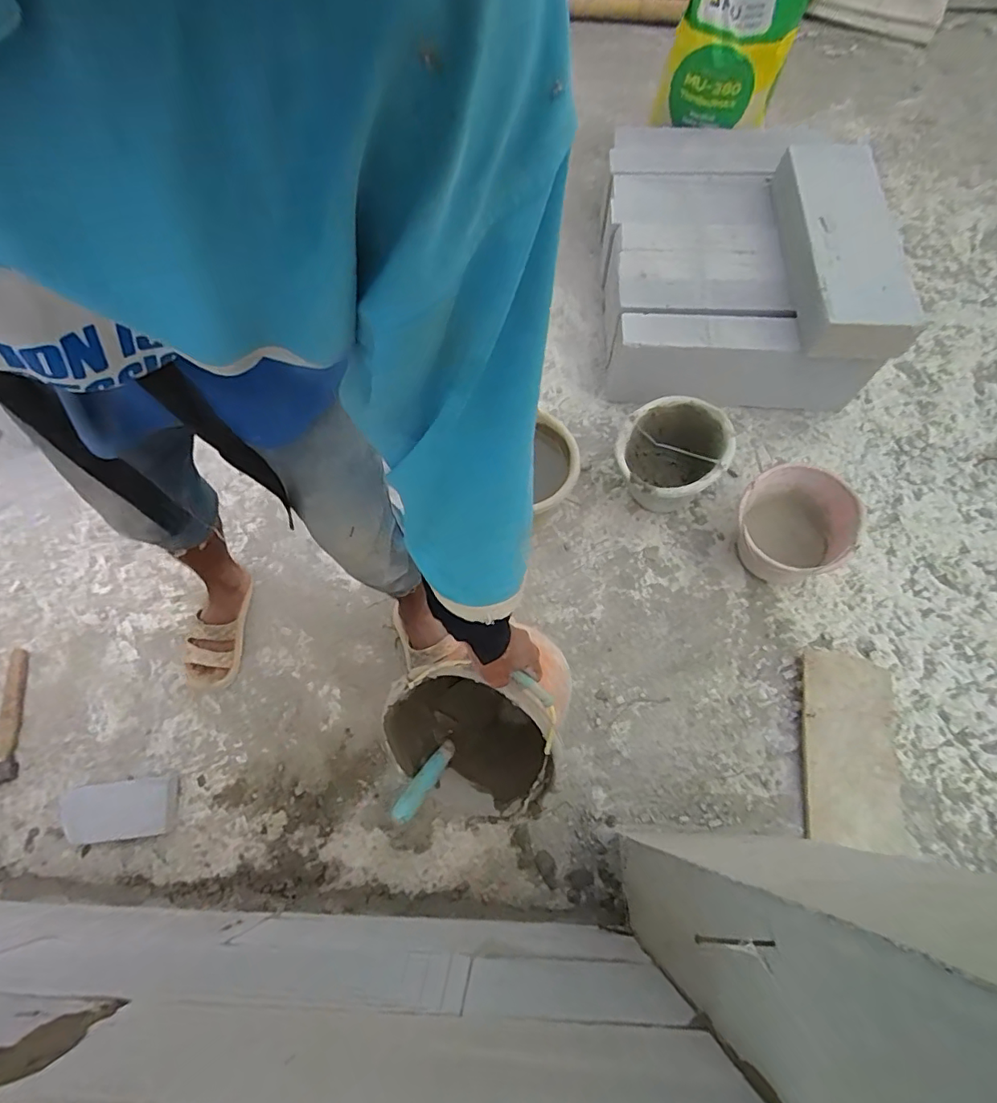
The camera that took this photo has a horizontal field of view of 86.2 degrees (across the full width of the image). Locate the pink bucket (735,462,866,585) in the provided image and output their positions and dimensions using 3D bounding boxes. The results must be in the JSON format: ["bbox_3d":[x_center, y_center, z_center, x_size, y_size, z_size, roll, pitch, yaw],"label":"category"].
[{"bbox_3d":[0.608,-0.043,1.129,0.212,0.173,0.244,38,72,16],"label":"pink bucket"}]

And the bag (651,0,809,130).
[{"bbox_3d":[0.587,-1.297,1.341,0.299,0.315,0.247,10,67,6],"label":"bag"}]

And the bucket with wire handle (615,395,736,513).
[{"bbox_3d":[0.378,-0.201,1.200,0.216,0.182,0.258,28,70,13],"label":"bucket with wire handle"}]

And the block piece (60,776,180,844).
[{"bbox_3d":[-0.705,0.481,0.988,0.202,0.032,0.097,-6,66,-1],"label":"block piece"}]

